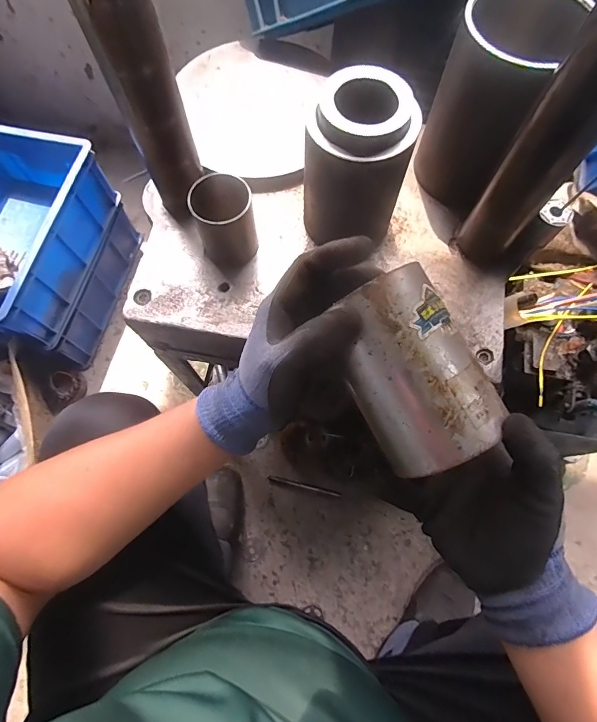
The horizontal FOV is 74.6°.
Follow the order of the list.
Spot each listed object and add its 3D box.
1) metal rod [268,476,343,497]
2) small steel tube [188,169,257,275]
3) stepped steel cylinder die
[{"bbox_3d":[0.013,0.270,0.847,0.157,0.012,0.011,12,71,4],"label":"metal rod"},{"bbox_3d":[-0.086,-0.164,0.473,0.066,0.086,0.078,-14,71,-5],"label":"small steel tube"},{"bbox_3d":[0.061,-0.199,0.436,0.101,0.173,0.101,24,73,8],"label":"stepped steel cylinder die"}]

